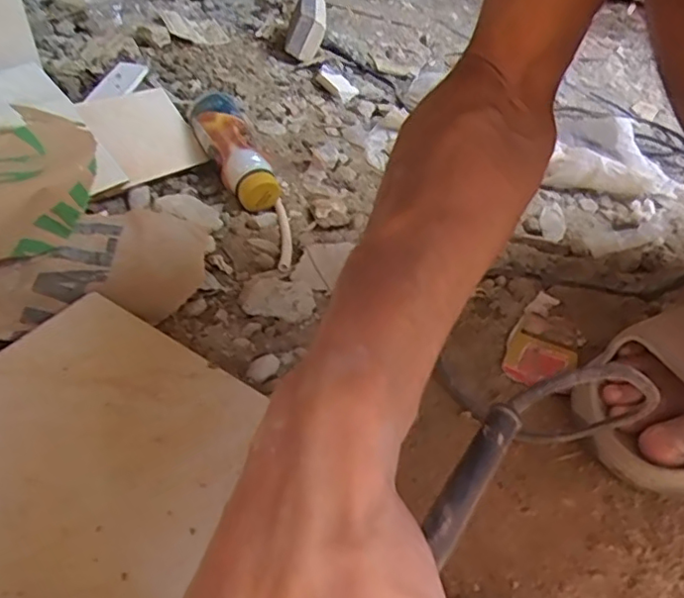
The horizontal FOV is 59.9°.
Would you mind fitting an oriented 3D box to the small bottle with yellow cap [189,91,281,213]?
[{"bbox_3d":[-0.108,-0.152,0.602,0.050,0.043,0.144,-20,65,-26],"label":"small bottle with yellow cap"}]

